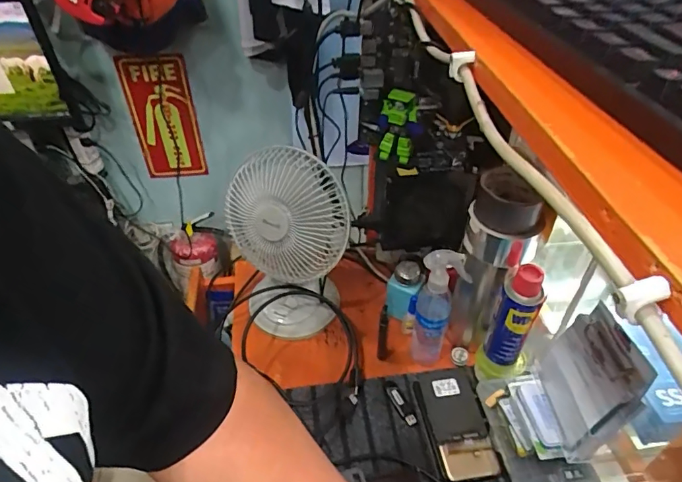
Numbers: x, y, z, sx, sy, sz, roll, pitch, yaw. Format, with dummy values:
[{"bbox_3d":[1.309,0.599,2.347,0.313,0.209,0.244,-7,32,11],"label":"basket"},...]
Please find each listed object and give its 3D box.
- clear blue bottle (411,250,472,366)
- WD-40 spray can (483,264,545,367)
[{"bbox_3d":[0.142,0.096,0.690,0.064,0.215,0.055,11,42,12],"label":"clear blue bottle"},{"bbox_3d":[0.237,0.103,0.644,0.051,0.171,0.042,20,45,21],"label":"WD-40 spray can"}]

